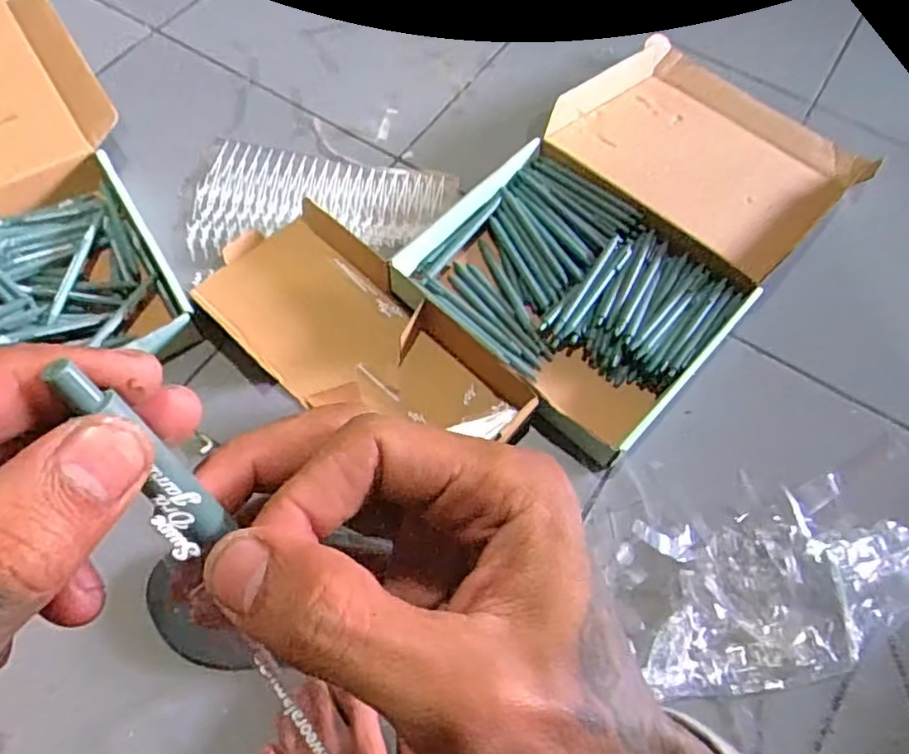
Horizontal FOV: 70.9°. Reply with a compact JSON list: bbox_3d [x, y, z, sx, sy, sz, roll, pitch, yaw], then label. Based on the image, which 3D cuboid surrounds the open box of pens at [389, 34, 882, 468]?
[{"bbox_3d":[0.208,-0.180,0.722,0.305,0.069,0.529,42,69,15],"label":"open box of pens"}]

